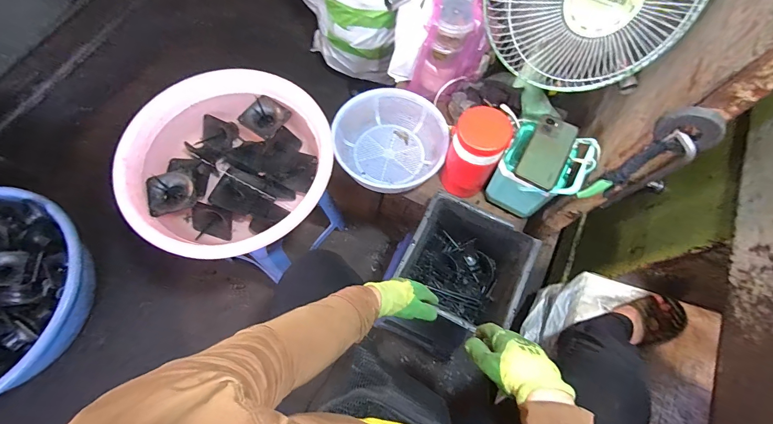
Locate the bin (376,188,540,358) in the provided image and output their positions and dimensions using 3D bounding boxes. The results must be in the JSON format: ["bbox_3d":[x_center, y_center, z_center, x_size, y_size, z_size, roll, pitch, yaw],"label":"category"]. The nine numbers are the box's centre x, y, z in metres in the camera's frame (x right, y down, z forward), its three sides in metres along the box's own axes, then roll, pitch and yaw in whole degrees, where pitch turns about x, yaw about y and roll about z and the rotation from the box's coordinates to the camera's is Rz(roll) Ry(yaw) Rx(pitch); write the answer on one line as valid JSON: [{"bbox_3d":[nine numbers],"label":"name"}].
[{"bbox_3d":[0.172,0.110,0.817,0.237,0.164,0.202,26,70,7],"label":"bin"}]

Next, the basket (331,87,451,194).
[{"bbox_3d":[0.010,-0.169,0.867,0.246,0.083,0.253,1,69,-2],"label":"basket"}]

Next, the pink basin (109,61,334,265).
[{"bbox_3d":[-0.330,-0.103,0.777,0.416,0.147,0.384,1,69,-2],"label":"pink basin"}]

